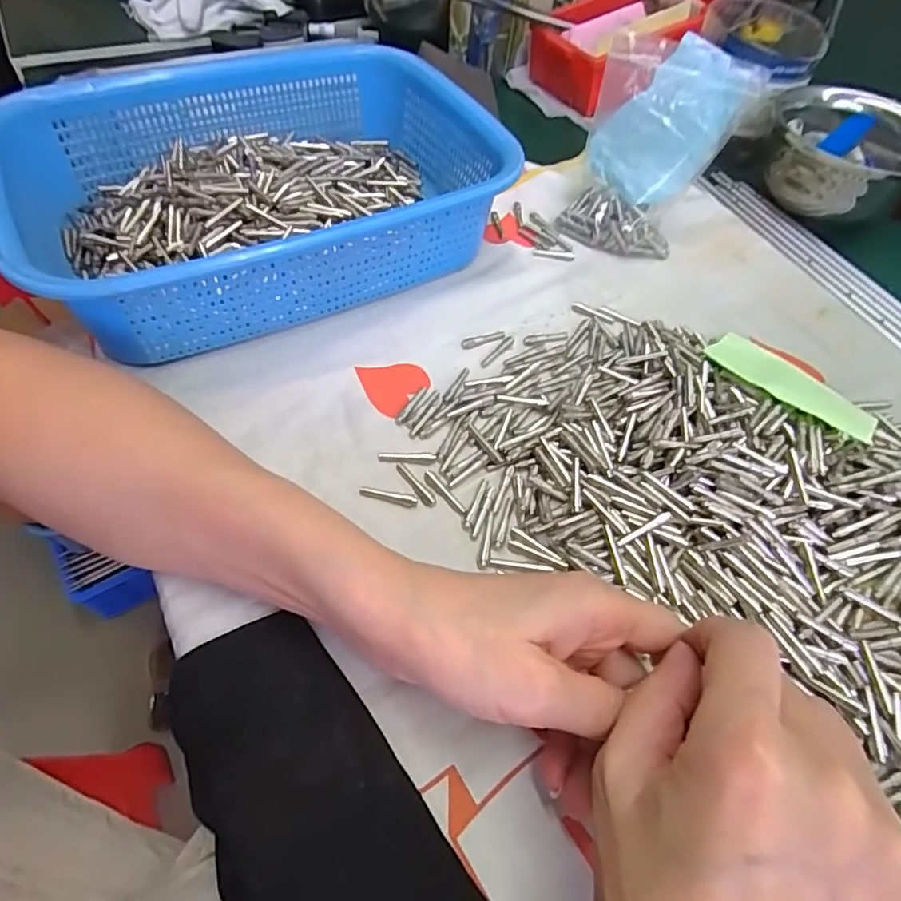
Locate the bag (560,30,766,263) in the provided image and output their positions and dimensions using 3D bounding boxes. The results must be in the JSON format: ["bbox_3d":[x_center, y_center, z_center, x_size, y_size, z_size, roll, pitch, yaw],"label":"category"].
[{"bbox_3d":[0.135,-0.199,0.374,0.092,0.126,0.029,23,36,5],"label":"bag"}]

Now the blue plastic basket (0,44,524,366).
[{"bbox_3d":[-0.112,-0.170,0.355,0.276,0.073,0.209,-24,61,-19],"label":"blue plastic basket"}]

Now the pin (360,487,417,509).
[{"bbox_3d":[-0.031,0.023,0.275,0.029,0.004,0.005,12,56,4],"label":"pin"}]

